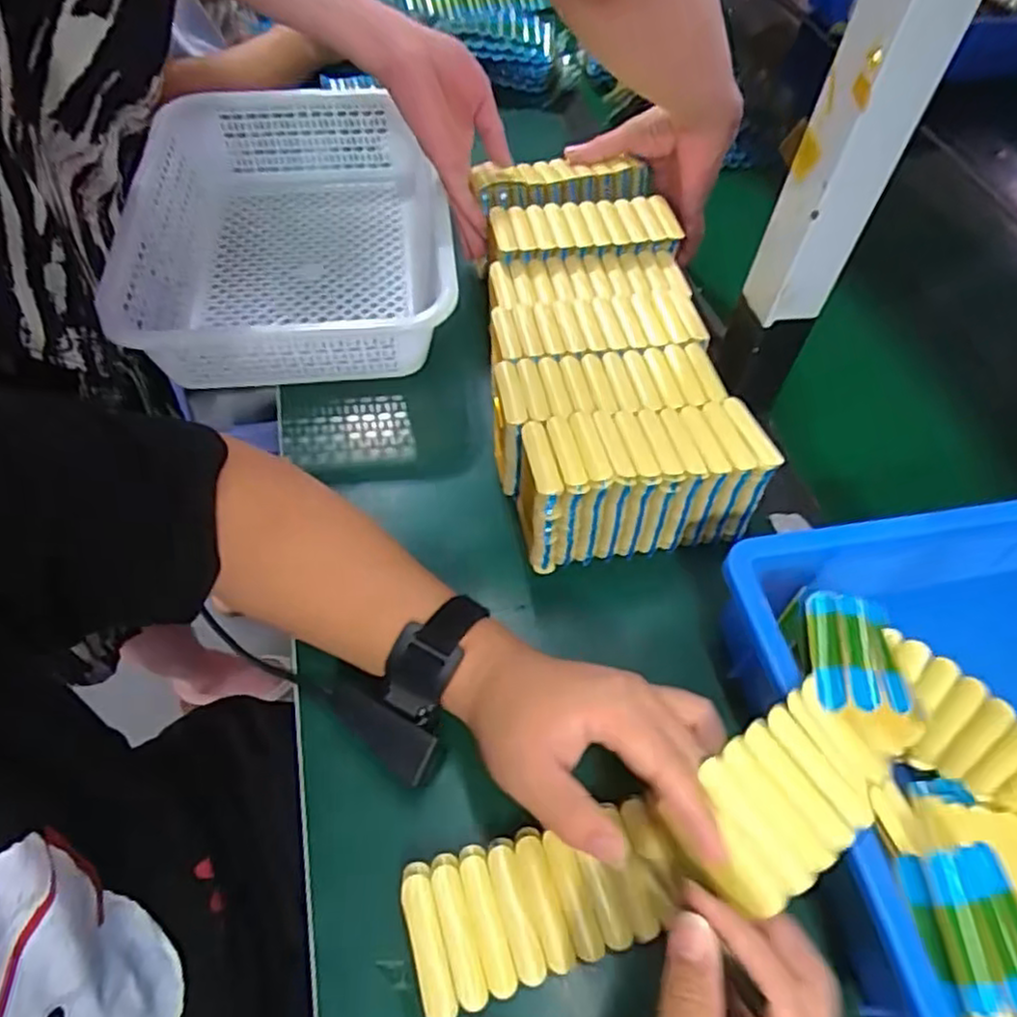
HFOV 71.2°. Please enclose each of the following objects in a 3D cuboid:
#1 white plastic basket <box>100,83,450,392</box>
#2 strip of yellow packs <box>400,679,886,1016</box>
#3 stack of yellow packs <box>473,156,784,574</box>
[{"bbox_3d":[-0.188,-0.240,0.639,0.238,0.096,0.345,-7,56,-8],"label":"white plastic basket"},{"bbox_3d":[0.068,0.173,0.353,0.243,0.065,0.073,-29,58,10],"label":"strip of yellow packs"},{"bbox_3d":[0.065,-0.144,0.576,0.167,0.082,0.384,-4,55,-6],"label":"stack of yellow packs"}]

